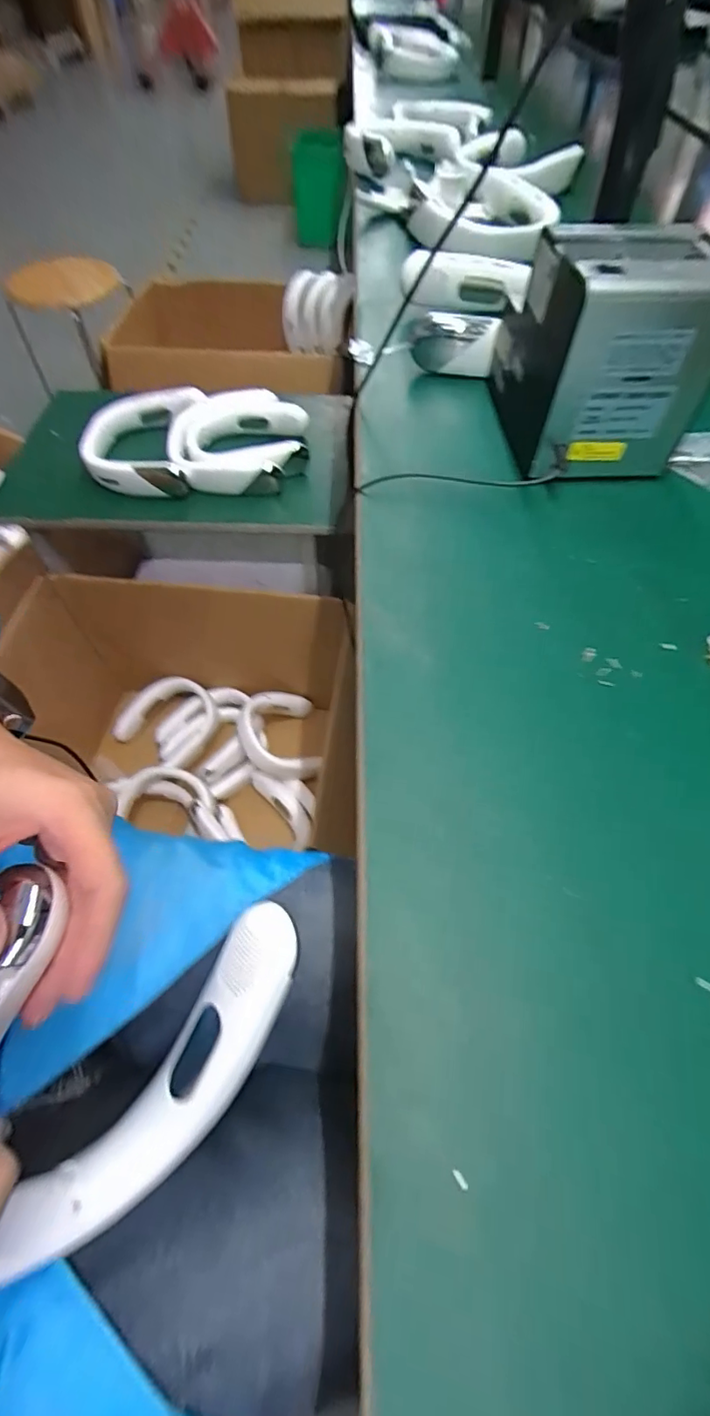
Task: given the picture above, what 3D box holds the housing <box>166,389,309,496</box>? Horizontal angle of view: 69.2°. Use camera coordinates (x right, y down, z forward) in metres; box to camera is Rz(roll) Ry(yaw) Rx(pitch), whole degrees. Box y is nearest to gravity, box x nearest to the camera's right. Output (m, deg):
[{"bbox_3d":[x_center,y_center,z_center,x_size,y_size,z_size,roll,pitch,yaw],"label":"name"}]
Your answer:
[{"bbox_3d":[-0.197,-0.459,0.891,0.222,0.062,0.221,-1,58,-1],"label":"housing"}]

